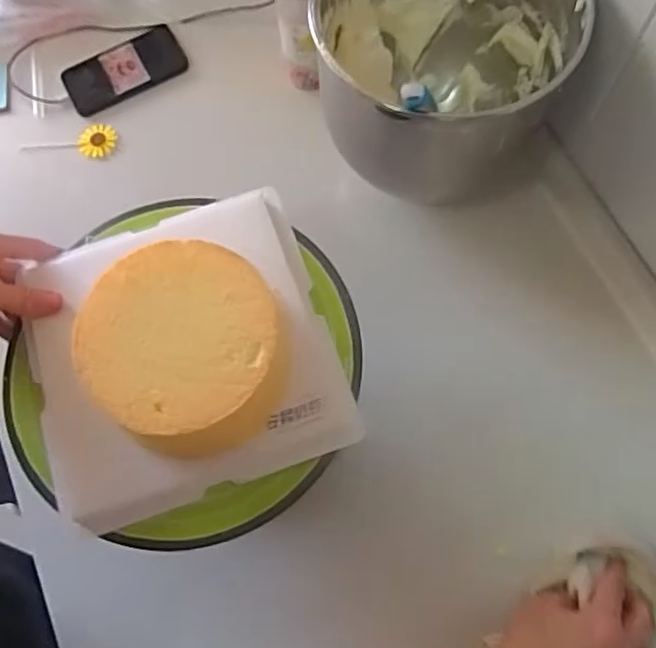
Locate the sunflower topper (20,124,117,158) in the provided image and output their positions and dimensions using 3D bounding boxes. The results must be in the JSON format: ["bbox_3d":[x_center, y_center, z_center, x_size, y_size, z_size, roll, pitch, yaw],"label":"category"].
[{"bbox_3d":[-0.309,-0.222,0.729,0.119,0.016,0.036,7,73,5],"label":"sunflower topper"}]

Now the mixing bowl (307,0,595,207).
[{"bbox_3d":[0.101,-0.238,0.568,0.220,0.175,0.224,-1,72,3],"label":"mixing bowl"}]

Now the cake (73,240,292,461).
[{"bbox_3d":[-0.103,0.020,0.448,0.136,0.068,0.140,-1,72,3],"label":"cake"}]

